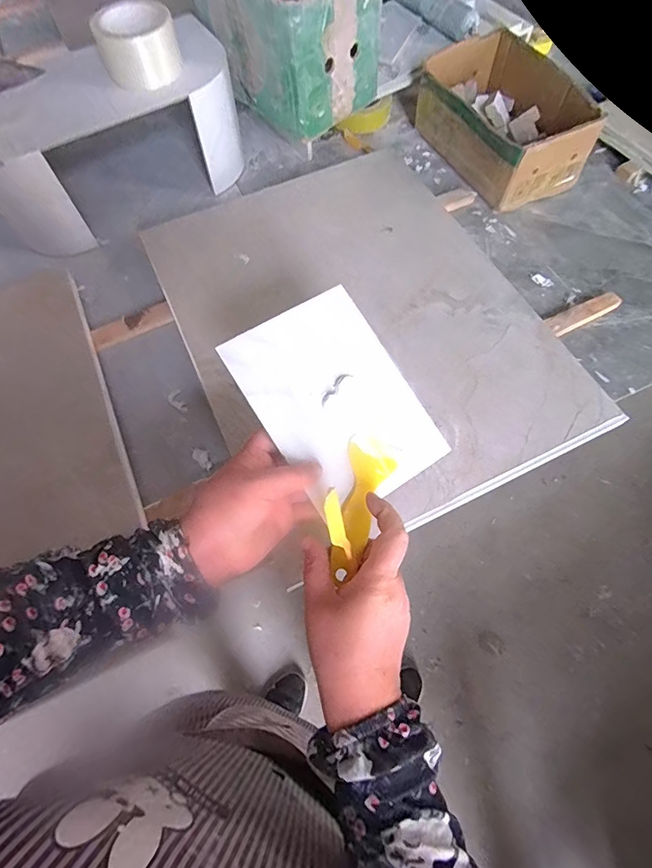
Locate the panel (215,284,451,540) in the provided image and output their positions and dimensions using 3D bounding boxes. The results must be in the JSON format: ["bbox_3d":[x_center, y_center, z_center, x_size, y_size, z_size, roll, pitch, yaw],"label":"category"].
[{"bbox_3d":[0.010,-0.029,0.383,0.130,0.005,0.186,-32,85,-12],"label":"panel"}]

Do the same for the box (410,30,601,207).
[{"bbox_3d":[0.277,-0.503,0.688,0.153,0.108,0.271,-27,68,-10],"label":"box"}]

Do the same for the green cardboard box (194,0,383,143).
[{"bbox_3d":[-0.062,-0.633,0.663,0.192,0.161,0.277,-39,71,-14],"label":"green cardboard box"}]

